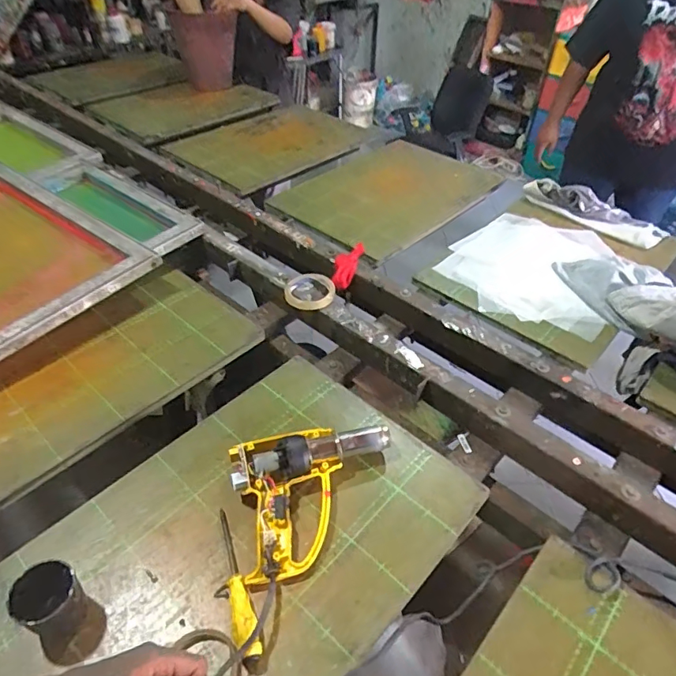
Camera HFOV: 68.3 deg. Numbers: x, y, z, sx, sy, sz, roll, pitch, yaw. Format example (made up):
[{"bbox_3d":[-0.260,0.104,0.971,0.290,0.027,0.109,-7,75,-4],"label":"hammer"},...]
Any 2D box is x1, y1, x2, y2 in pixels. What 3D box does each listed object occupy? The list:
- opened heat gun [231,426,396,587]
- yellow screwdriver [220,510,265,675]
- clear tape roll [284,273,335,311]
[{"bbox_3d":[-0.023,0.208,0.678,0.225,0.052,0.182,-10,44,-12],"label":"opened heat gun"},{"bbox_3d":[-0.121,0.294,0.603,0.026,0.029,0.195,-11,45,-13],"label":"yellow screwdriver"},{"bbox_3d":[-0.058,-0.096,0.965,0.094,0.025,0.094,1,43,-1],"label":"clear tape roll"}]

